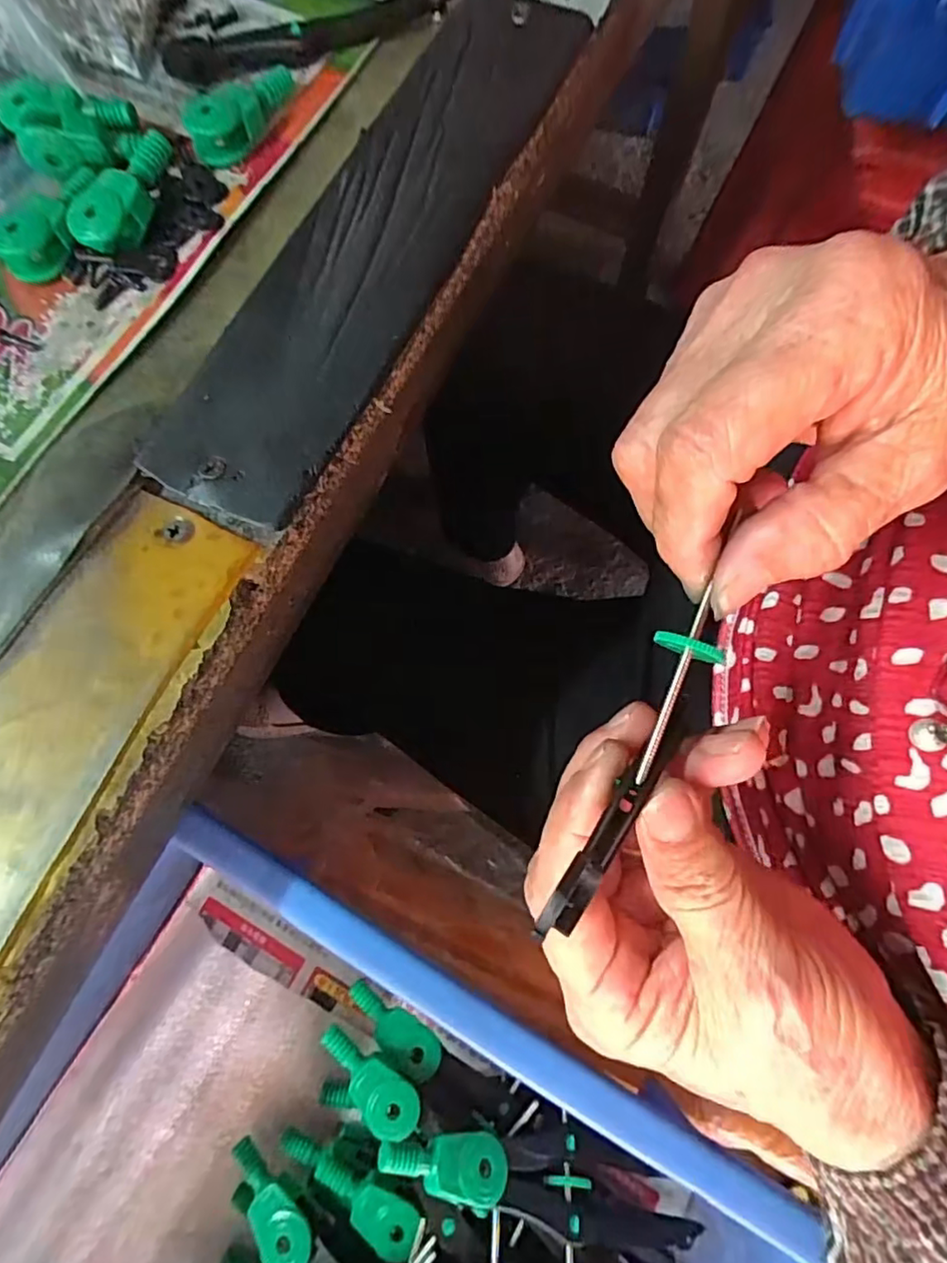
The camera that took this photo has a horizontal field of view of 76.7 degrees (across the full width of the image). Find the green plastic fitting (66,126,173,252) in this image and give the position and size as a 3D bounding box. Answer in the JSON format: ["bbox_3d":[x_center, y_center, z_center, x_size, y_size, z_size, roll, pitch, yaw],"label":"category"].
[{"bbox_3d":[-0.118,-0.150,0.205,0.018,0.011,0.047,31,78,8],"label":"green plastic fitting"}]

